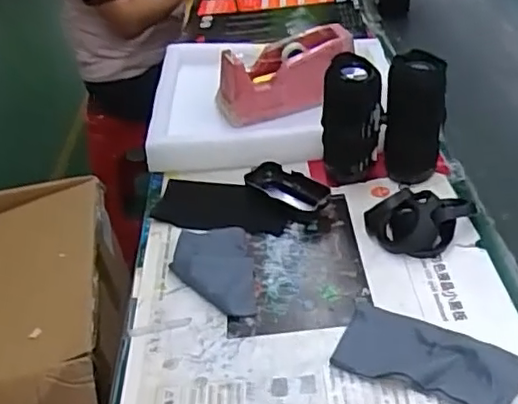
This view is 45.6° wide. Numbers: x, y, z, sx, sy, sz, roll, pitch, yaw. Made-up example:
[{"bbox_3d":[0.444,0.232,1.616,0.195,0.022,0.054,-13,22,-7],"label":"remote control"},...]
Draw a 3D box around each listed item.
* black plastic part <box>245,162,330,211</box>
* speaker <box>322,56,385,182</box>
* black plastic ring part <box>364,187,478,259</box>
[{"bbox_3d":[0.039,-0.019,0.754,0.111,0.025,0.045,15,42,30],"label":"black plastic part"},{"bbox_3d":[0.110,-0.092,0.728,0.067,0.150,0.055,-2,36,10],"label":"speaker"},{"bbox_3d":[0.169,0.021,0.651,0.110,0.042,0.065,1,37,14],"label":"black plastic ring part"}]

